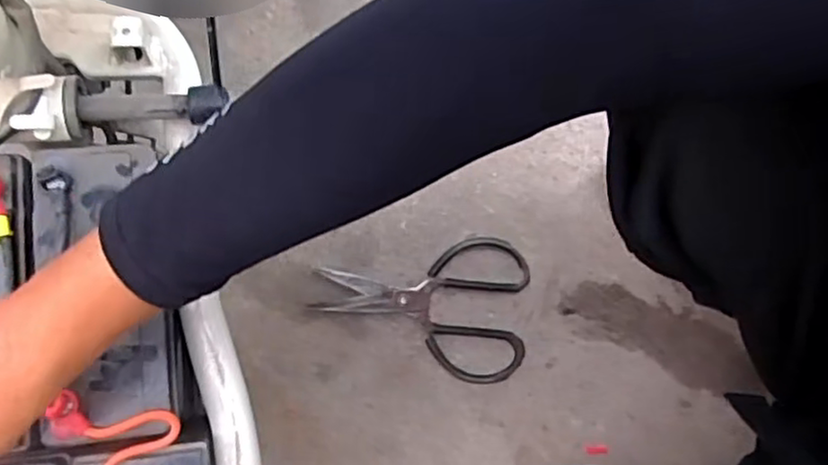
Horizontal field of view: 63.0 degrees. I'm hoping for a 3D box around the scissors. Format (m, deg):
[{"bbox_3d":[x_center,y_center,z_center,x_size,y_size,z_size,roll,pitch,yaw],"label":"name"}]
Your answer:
[{"bbox_3d":[0.008,0.071,0.684,0.209,0.008,0.142,6,80,1],"label":"scissors"}]

